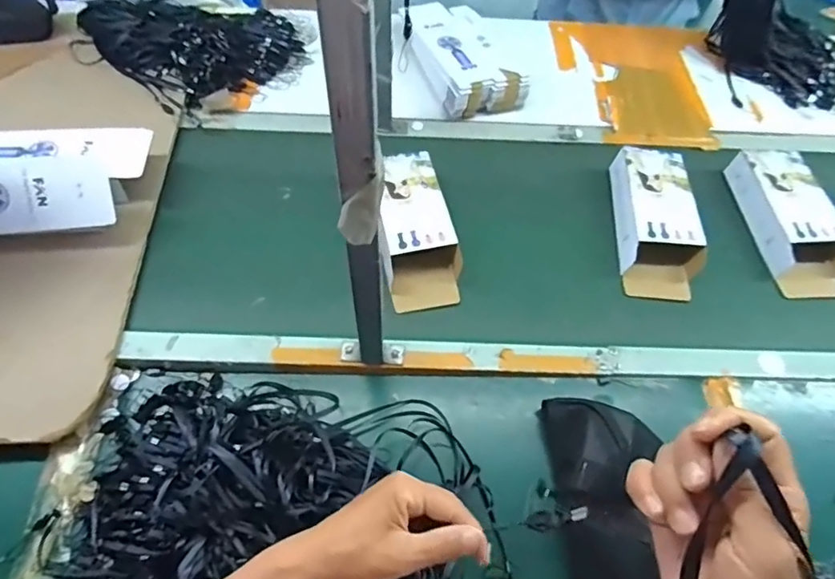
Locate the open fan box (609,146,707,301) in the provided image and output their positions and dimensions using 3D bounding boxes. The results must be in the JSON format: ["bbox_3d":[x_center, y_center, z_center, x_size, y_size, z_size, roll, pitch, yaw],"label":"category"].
[{"bbox_3d":[0.363,-0.108,0.802,0.111,0.054,0.252,4,59,1],"label":"open fan box"}]

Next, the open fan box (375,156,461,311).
[{"bbox_3d":[-0.008,-0.092,0.778,0.120,0.062,0.250,-10,60,-7],"label":"open fan box"}]

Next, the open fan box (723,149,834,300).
[{"bbox_3d":[0.576,-0.107,0.807,0.113,0.052,0.257,-5,60,-4],"label":"open fan box"}]

